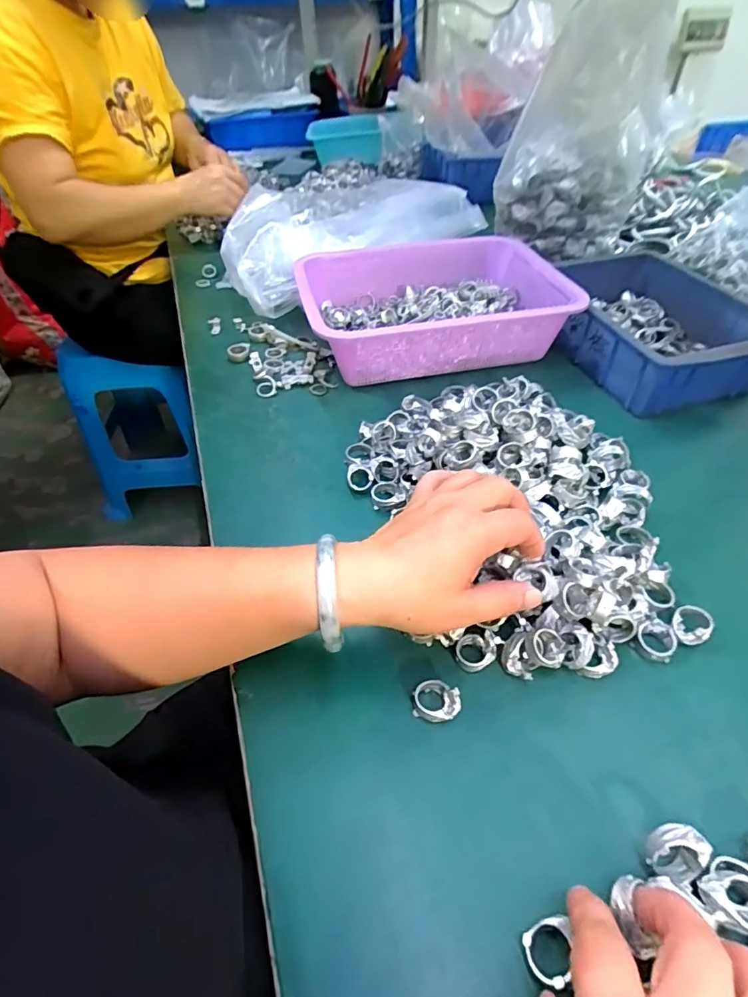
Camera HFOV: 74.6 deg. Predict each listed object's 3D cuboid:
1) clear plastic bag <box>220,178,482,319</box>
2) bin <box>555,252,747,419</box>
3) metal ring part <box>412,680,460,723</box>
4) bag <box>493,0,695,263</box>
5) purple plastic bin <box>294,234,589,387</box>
[{"bbox_3d":[-0.044,-0.386,0.717,0.349,0.099,0.209,-20,49,-20],"label":"clear plastic bag"},{"bbox_3d":[0.317,-0.204,0.584,0.184,0.078,0.257,-11,46,-12],"label":"bin"},{"bbox_3d":[0.038,0.125,0.302,0.029,0.015,0.022,20,48,18],"label":"metal ring part"},{"bbox_3d":[0.296,-0.492,0.656,0.169,0.276,0.235,25,52,23],"label":"bag"},{"bbox_3d":[0.071,-0.237,0.604,0.289,0.075,0.236,-13,47,-13],"label":"purple plastic bin"}]

